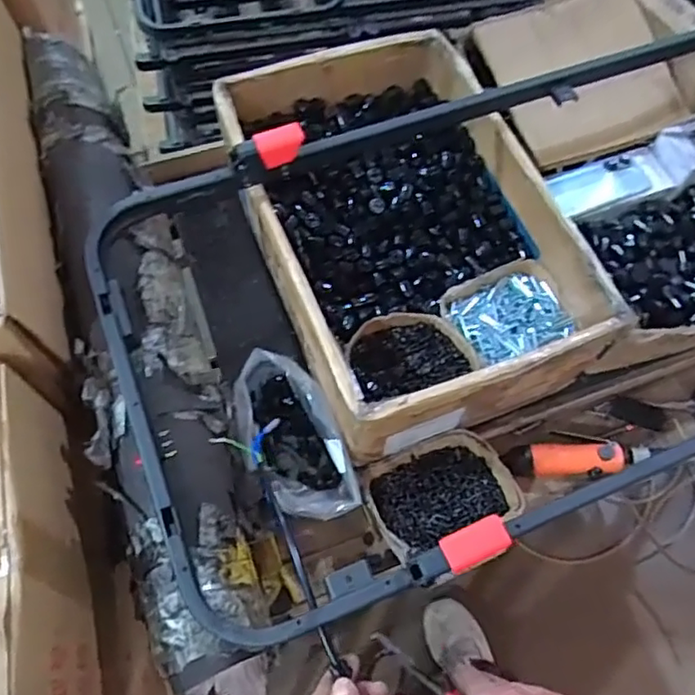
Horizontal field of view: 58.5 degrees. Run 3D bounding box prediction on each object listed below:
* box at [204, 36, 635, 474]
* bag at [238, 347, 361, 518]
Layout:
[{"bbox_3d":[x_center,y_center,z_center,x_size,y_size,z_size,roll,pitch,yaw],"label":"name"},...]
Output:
[{"bbox_3d":[0.067,-0.169,0.831,0.367,0.130,0.546,-22,67,-11],"label":"box"},{"bbox_3d":[-0.072,0.110,0.765,0.108,0.112,0.221,-24,67,-12],"label":"bag"}]

